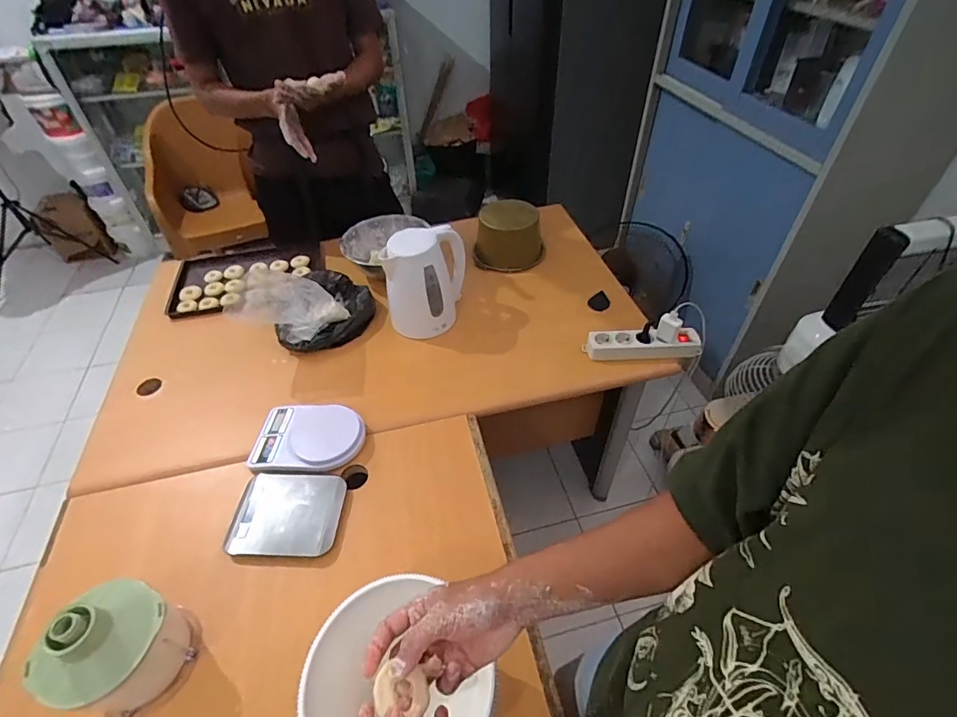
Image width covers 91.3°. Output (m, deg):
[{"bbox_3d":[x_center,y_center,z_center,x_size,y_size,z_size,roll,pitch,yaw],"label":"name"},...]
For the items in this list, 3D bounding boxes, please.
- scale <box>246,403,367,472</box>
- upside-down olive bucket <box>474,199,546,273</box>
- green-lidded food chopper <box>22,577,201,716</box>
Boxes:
[{"bbox_3d":[-0.314,0.144,0.868,0.198,0.029,0.138,1,47,1],"label":"scale"},{"bbox_3d":[0.082,-0.332,1.240,0.185,0.150,0.152,0,47,1],"label":"upside-down olive bucket"},{"bbox_3d":[-0.449,0.361,0.586,0.110,0.175,0.130,7,48,7],"label":"green-lidded food chopper"}]

